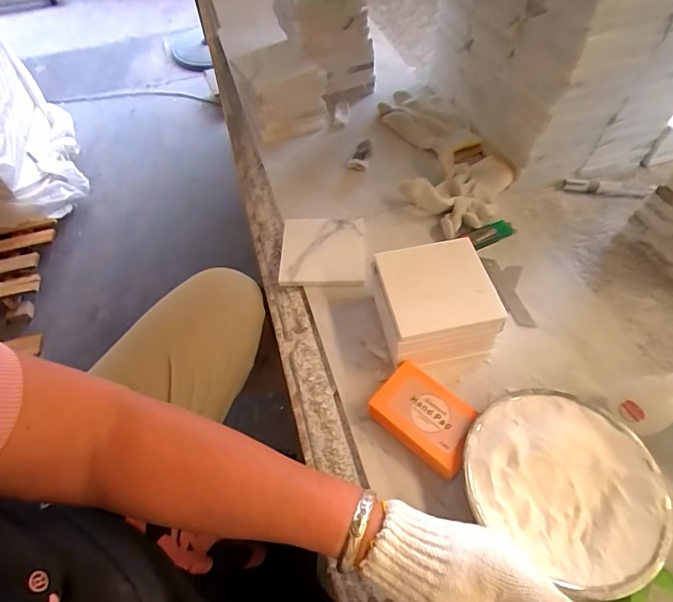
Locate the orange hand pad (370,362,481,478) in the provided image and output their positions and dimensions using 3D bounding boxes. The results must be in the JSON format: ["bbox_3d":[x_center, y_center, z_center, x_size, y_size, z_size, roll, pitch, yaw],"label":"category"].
[{"bbox_3d":[0.082,0.108,0.396,0.060,0.037,0.093,-40,65,-20],"label":"orange hand pad"}]

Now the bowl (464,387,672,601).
[{"bbox_3d":[0.184,0.147,0.360,0.144,0.050,0.139,-1,58,2],"label":"bowl"}]

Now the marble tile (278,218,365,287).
[{"bbox_3d":[-0.017,-0.059,0.527,0.099,0.011,0.100,1,58,3],"label":"marble tile"}]

